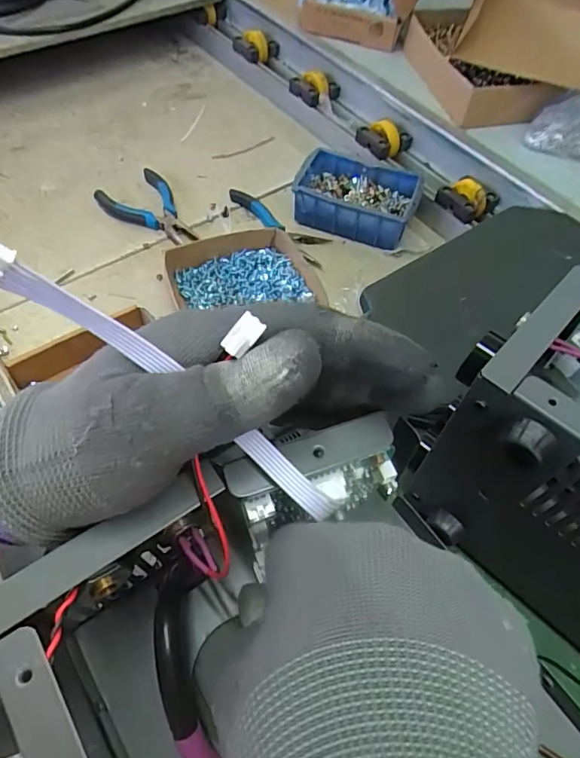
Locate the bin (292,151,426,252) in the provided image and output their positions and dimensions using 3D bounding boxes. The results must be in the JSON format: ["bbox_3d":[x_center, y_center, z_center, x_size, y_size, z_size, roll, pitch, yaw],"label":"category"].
[{"bbox_3d":[0.083,-0.226,0.633,0.147,0.049,0.104,22,59,10],"label":"bin"}]

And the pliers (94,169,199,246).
[{"bbox_3d":[-0.165,-0.215,0.630,0.131,0.021,0.081,31,61,16],"label":"pliers"}]

